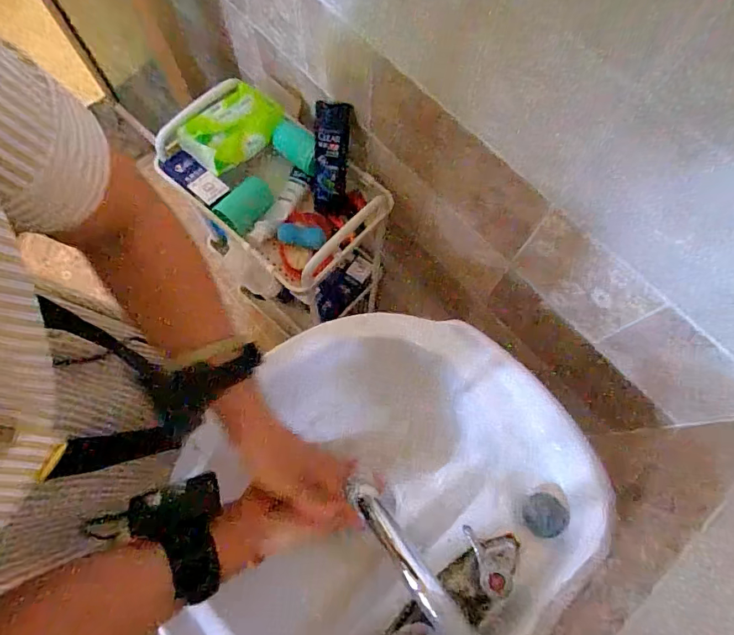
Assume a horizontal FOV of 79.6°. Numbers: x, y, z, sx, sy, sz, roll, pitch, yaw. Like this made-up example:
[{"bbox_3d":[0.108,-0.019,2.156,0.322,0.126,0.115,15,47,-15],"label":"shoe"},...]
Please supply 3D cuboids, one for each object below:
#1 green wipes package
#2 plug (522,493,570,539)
[{"bbox_3d":[-0.228,-0.318,0.742,0.106,0.062,0.154,37,74,10],"label":"green wipes package"},{"bbox_3d":[0.188,0.208,0.463,0.044,0.006,0.042,-2,57,25],"label":"plug"}]

